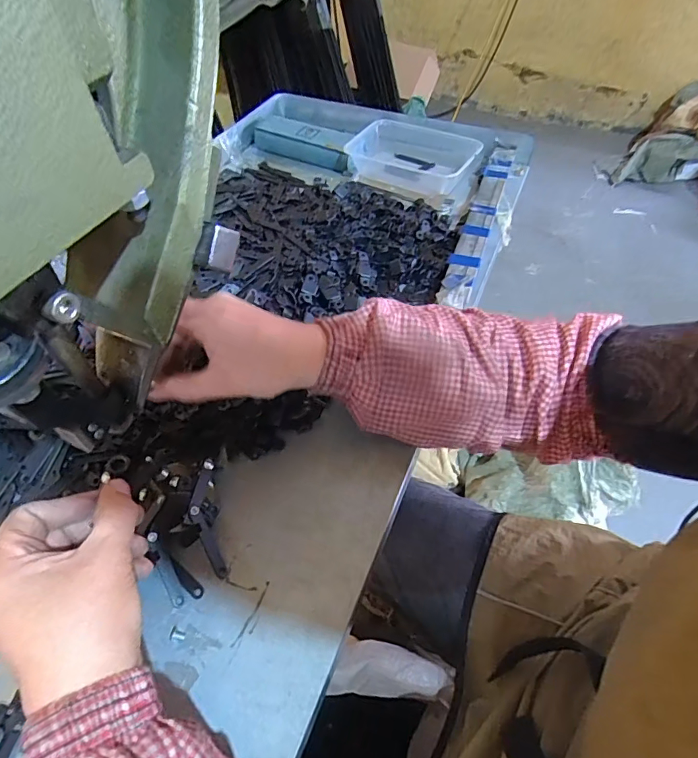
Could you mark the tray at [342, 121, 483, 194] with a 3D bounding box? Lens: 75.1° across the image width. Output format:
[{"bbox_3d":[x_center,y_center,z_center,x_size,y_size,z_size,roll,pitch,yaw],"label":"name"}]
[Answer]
[{"bbox_3d":[0.085,-0.301,0.616,0.155,0.039,0.109,19,54,14],"label":"tray"}]

